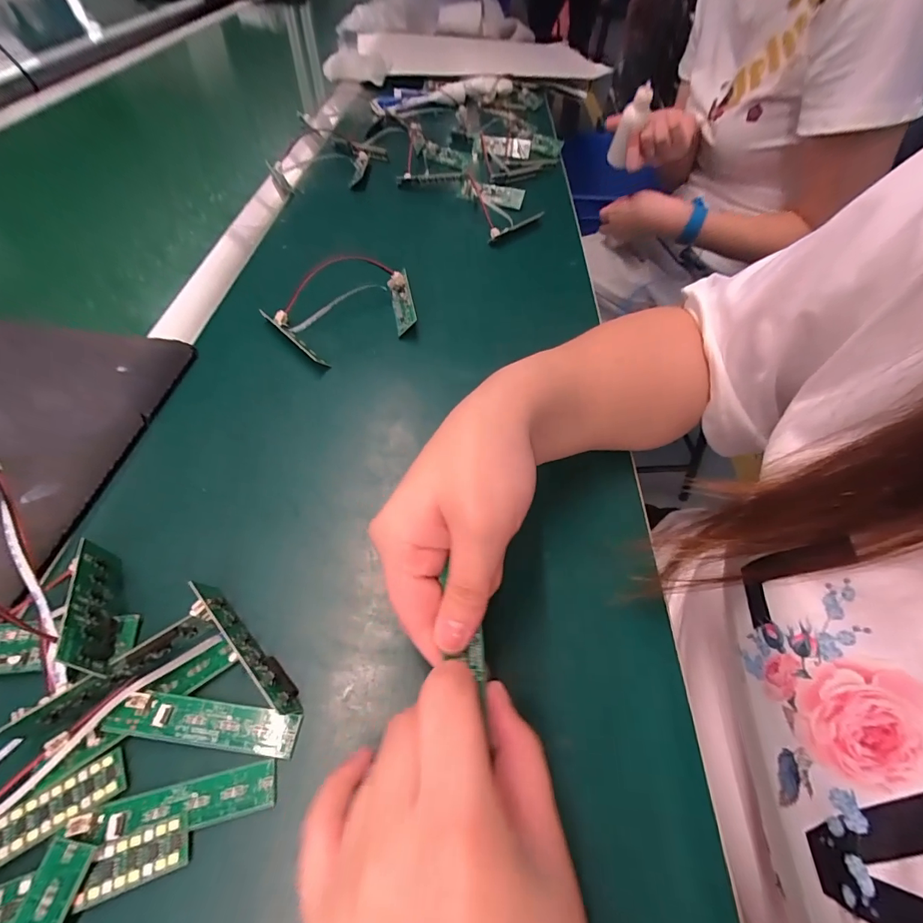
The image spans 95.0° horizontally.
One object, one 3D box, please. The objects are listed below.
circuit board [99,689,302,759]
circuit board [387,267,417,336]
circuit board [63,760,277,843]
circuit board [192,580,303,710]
[{"bbox_3d":[-0.116,0.118,0.192,0.082,0.007,0.018,10,53,-2],"label":"circuit board"},{"bbox_3d":[-0.055,-0.146,0.381,0.023,0.008,0.078,-31,54,25],"label":"circuit board"},{"bbox_3d":[-0.118,0.144,0.176,0.074,0.006,0.016,-7,53,-13],"label":"circuit board"},{"bbox_3d":[-0.108,0.090,0.211,0.085,0.020,0.010,39,61,23],"label":"circuit board"}]

